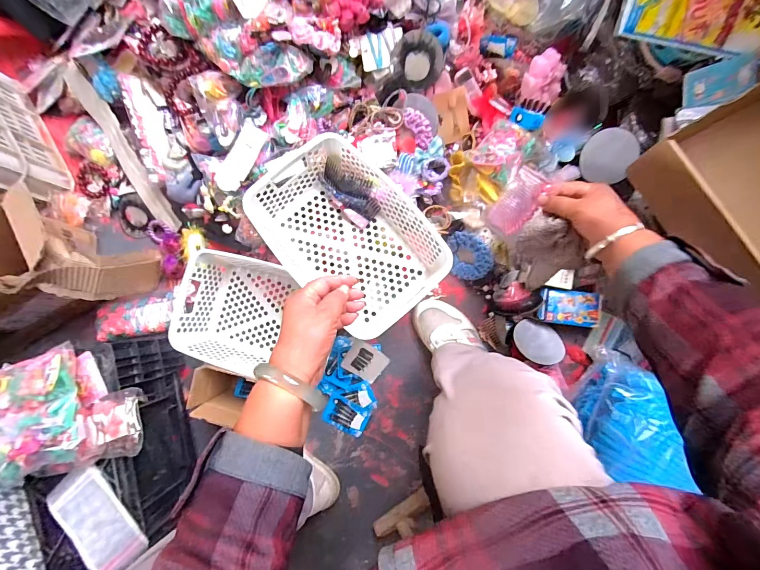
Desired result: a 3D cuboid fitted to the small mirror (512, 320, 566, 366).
[{"bbox_3d":[0.287,0.104,0.627,0.093,0.010,0.086,8,44,-7],"label":"small mirror"}]

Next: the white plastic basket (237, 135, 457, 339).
[{"bbox_3d":[-0.048,-0.082,0.557,0.193,0.111,0.287,-44,83,2],"label":"white plastic basket"}]

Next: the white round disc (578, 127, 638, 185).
[{"bbox_3d":[0.395,-0.224,0.597,0.083,0.012,0.089,1,94,14],"label":"white round disc"}]

